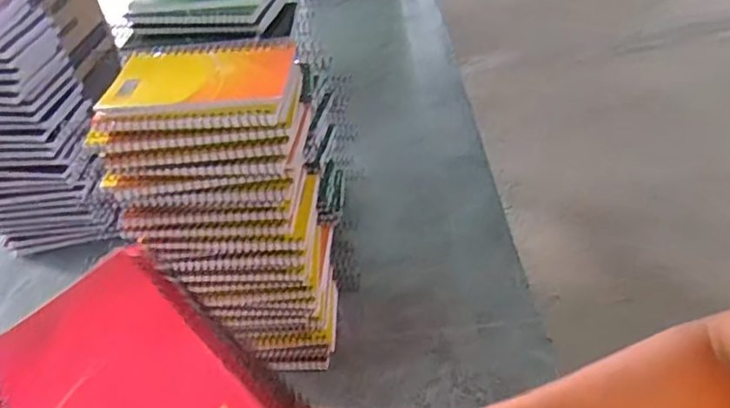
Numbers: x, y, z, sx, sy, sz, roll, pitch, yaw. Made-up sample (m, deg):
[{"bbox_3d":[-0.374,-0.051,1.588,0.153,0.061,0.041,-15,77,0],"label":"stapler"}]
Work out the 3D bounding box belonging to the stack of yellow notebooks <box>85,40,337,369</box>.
[{"bbox_3d":[-0.105,0.018,0.482,0.131,0.272,0.107,0,44,6],"label":"stack of yellow notebooks"}]

